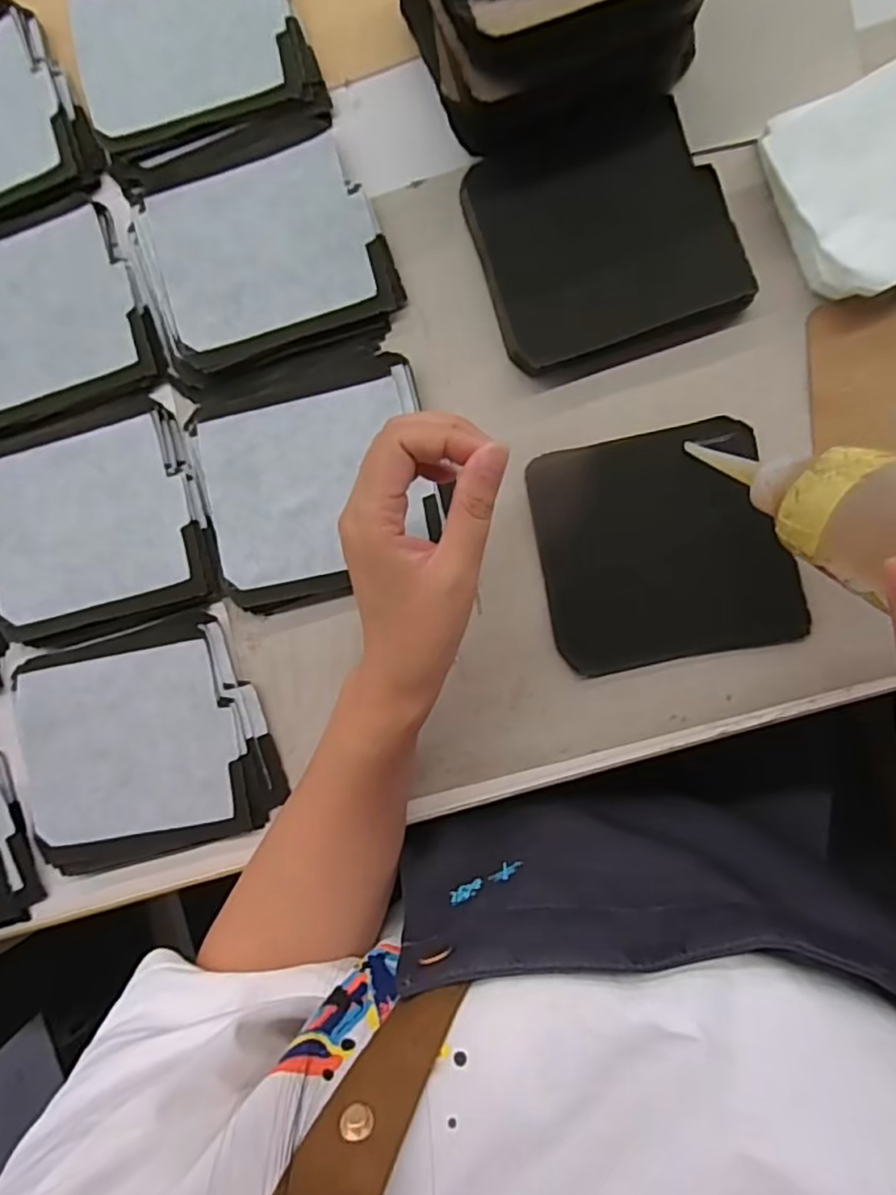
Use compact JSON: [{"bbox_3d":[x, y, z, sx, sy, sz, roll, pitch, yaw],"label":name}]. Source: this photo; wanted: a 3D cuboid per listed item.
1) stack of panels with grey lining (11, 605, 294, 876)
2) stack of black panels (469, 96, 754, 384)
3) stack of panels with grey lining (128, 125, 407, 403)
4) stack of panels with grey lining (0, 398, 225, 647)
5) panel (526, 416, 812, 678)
[{"bbox_3d":[-0.188,0.089,0.394,0.155,0.014,0.133,-15,87,5],"label":"stack of panels with grey lining"},{"bbox_3d":[0.091,-0.207,0.376,0.137,0.016,0.125,-15,87,5],"label":"stack of black panels"},{"bbox_3d":[-0.115,-0.207,0.403,0.152,0.016,0.139,-15,87,5],"label":"stack of panels with grey lining"},{"bbox_3d":[-0.224,-0.047,0.404,0.147,0.017,0.132,-14,87,5],"label":"stack of panels with grey lining"},{"bbox_3d":[0.124,-0.030,0.374,0.136,0.005,0.131,-11,87,5],"label":"panel"}]

